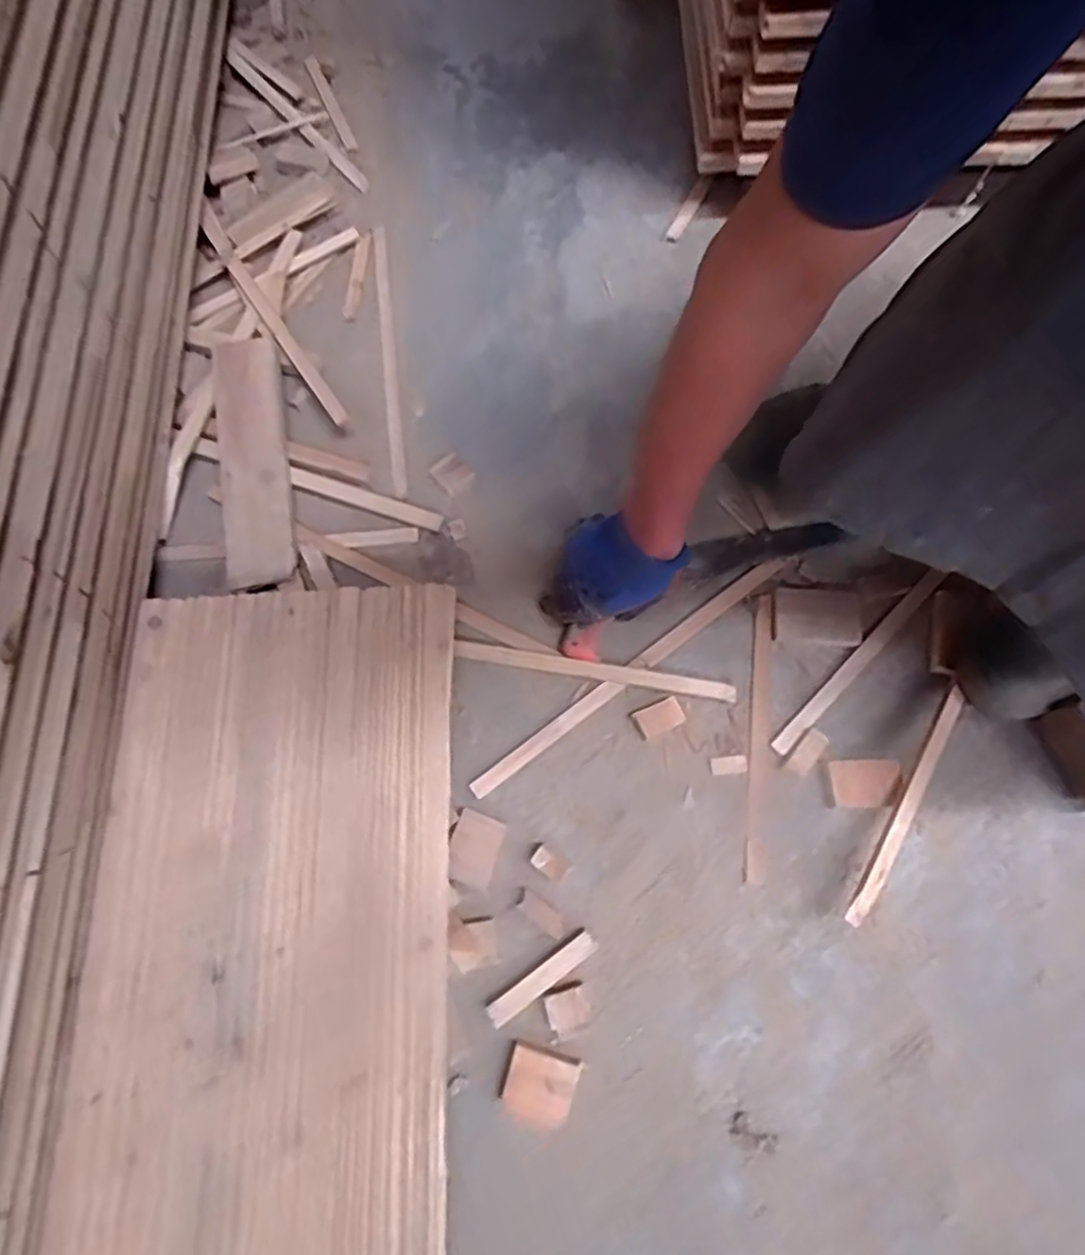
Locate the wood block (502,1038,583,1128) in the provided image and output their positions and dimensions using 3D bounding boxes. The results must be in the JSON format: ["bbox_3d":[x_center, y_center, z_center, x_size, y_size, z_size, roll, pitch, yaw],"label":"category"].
[{"bbox_3d":[-0.001,0.375,0.568,0.058,0.017,0.049,17,71,7],"label":"wood block"}]

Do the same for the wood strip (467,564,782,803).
[{"bbox_3d":[0.087,0.043,0.685,0.377,0.007,0.019,-36,74,-11],"label":"wood strip"}]

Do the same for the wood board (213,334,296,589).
[{"bbox_3d":[-0.316,-0.187,0.753,0.067,0.020,0.298,-9,69,-13],"label":"wood board"}]

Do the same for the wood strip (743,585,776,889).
[{"bbox_3d":[0.210,0.098,0.666,0.023,0.004,0.272,7,70,3],"label":"wood strip"}]

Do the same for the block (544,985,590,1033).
[{"bbox_3d":[0.021,0.325,0.589,0.034,0.007,0.029,-16,71,-5],"label":"block"}]

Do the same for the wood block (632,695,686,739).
[{"bbox_3d":[0.112,0.086,0.666,0.042,0.019,0.027,-25,72,-8],"label":"wood block"}]

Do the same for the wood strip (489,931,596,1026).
[{"bbox_3d":[0.000,0.301,0.595,0.105,0.014,0.020,-34,73,-11],"label":"wood strip"}]

